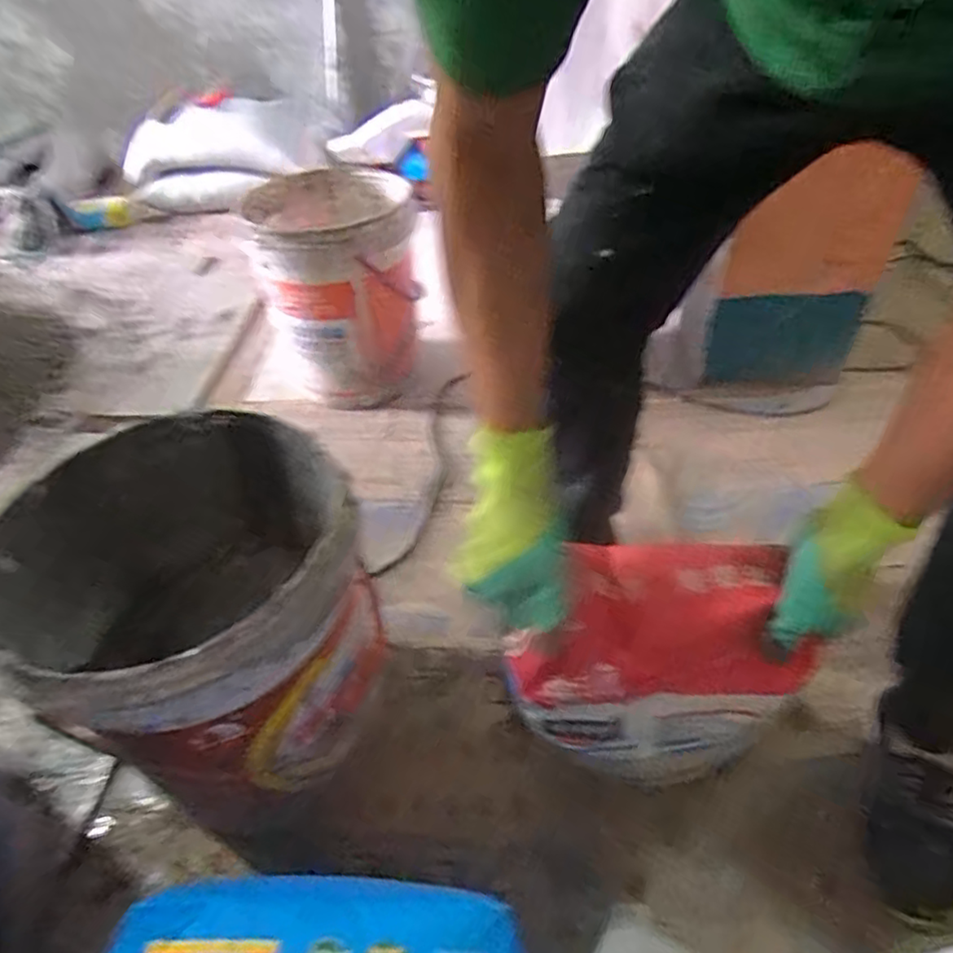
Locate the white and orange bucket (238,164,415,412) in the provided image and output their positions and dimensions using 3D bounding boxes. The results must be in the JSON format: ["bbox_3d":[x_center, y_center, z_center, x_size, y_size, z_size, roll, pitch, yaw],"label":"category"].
[{"bbox_3d":[-0.251,-0.347,1.199,0.268,0.359,0.341,-12,43,-9],"label":"white and orange bucket"}]

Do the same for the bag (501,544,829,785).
[{"bbox_3d":[0.161,0.163,0.560,0.245,0.190,0.123,5,43,9],"label":"bag"}]

